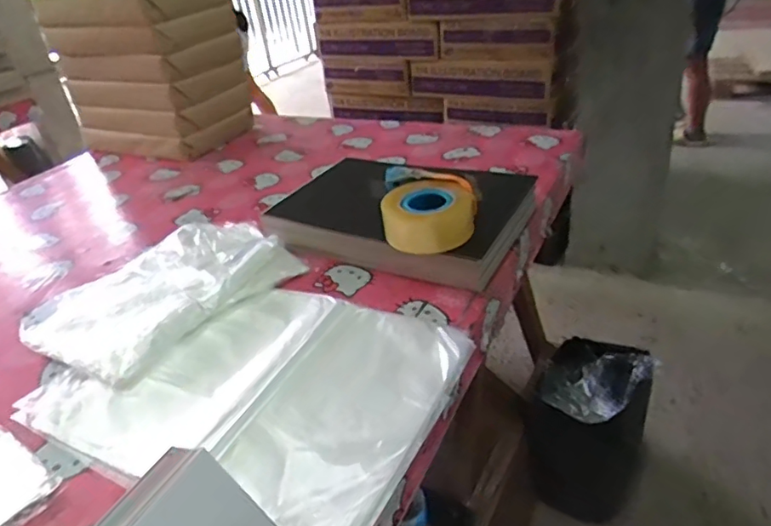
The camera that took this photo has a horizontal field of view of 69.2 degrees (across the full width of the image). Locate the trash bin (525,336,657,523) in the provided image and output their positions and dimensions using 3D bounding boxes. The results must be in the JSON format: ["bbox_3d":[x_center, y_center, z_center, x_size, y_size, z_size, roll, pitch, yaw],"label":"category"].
[{"bbox_3d":[0.501,0.408,1.387,0.247,0.436,0.245,-6,32,3],"label":"trash bin"}]

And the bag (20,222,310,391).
[{"bbox_3d":[-0.323,0.035,0.838,0.256,0.039,0.357,20,42,37],"label":"bag"}]

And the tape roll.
[{"bbox_3d":[0.063,-0.074,0.813,0.133,0.063,0.122,-4,32,5],"label":"tape roll"}]

